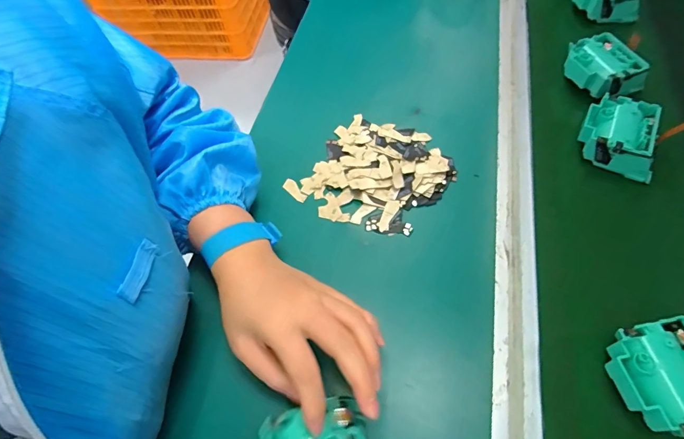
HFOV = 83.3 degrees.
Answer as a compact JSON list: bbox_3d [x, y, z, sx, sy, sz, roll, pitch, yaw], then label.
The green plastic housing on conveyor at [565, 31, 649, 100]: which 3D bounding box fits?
[{"bbox_3d":[0.316,-0.183,0.468,0.063,0.040,0.079,-22,57,-7],"label":"green plastic housing on conveyor"}]

